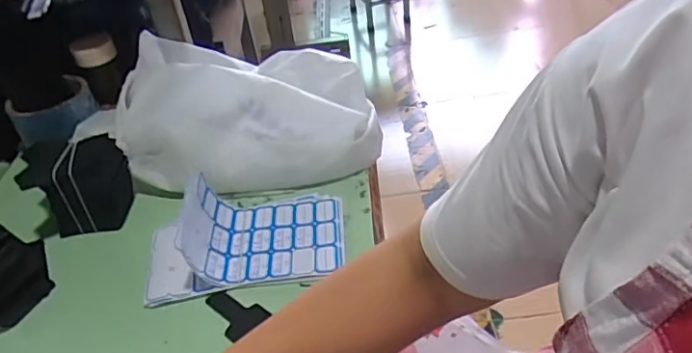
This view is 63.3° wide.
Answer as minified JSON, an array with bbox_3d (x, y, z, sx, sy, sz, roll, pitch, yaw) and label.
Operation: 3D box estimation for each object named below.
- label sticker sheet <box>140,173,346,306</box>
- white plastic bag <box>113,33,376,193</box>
[{"bbox_3d":[-0.114,0.055,0.619,0.218,0.062,0.135,-9,39,-1],"label":"label sticker sheet"},{"bbox_3d":[-0.133,-0.101,0.738,0.330,0.132,0.211,-8,39,0],"label":"white plastic bag"}]

